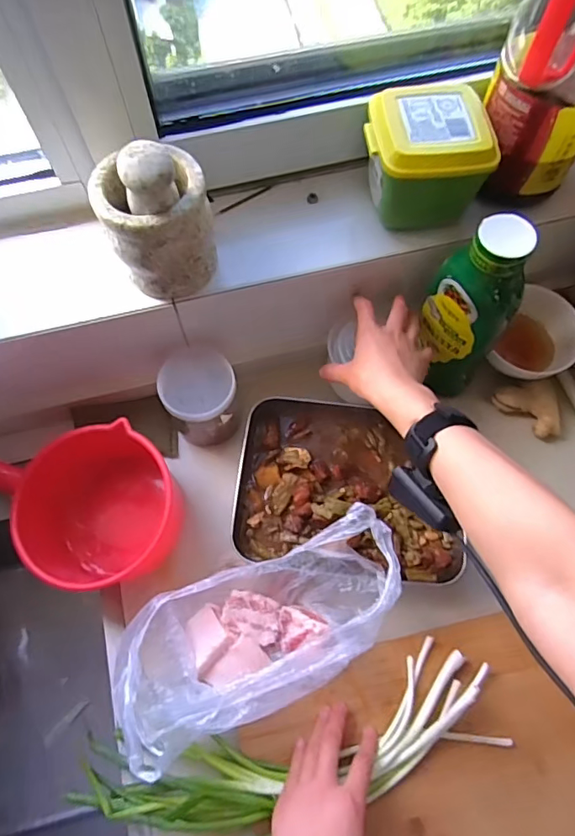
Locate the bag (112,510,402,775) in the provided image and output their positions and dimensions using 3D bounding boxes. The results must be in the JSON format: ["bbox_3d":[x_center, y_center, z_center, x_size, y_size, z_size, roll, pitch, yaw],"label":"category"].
[{"bbox_3d":[-0.023,0.202,0.485,0.270,0.114,0.122,-25,70,-11],"label":"bag"}]

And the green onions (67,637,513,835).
[{"bbox_3d":[0.012,0.325,0.468,0.393,0.054,0.121,-13,68,-7],"label":"green onions"}]

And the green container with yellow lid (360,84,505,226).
[{"bbox_3d":[0.135,-0.268,0.522,0.114,0.100,0.103,-10,67,-5],"label":"green container with yellow lid"}]

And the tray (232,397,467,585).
[{"bbox_3d":[0.073,0.075,0.584,0.250,0.050,0.195,7,67,2],"label":"tray"}]

